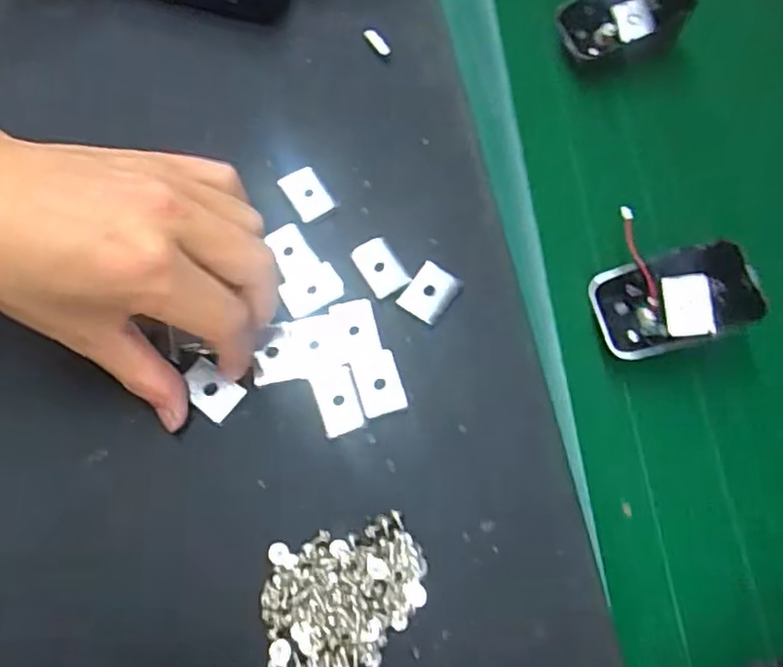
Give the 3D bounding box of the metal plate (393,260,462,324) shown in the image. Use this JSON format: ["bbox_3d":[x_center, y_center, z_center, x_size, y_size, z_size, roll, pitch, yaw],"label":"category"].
[{"bbox_3d":[0.019,-0.019,0.315,0.023,0.004,0.028,36,74,3],"label":"metal plate"}]

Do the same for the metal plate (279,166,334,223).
[{"bbox_3d":[-0.044,-0.071,0.338,0.019,0.004,0.028,-34,76,-2],"label":"metal plate"}]

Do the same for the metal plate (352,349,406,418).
[{"bbox_3d":[-0.006,0.023,0.298,0.020,0.004,0.028,-15,68,-9],"label":"metal plate"}]

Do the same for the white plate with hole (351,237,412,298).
[{"bbox_3d":[-0.006,-0.033,0.322,0.019,0.004,0.030,-28,71,-11],"label":"white plate with hole"}]

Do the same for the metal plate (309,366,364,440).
[{"bbox_3d":[-0.024,0.030,0.295,0.018,0.004,0.030,-17,69,-7],"label":"metal plate"}]

